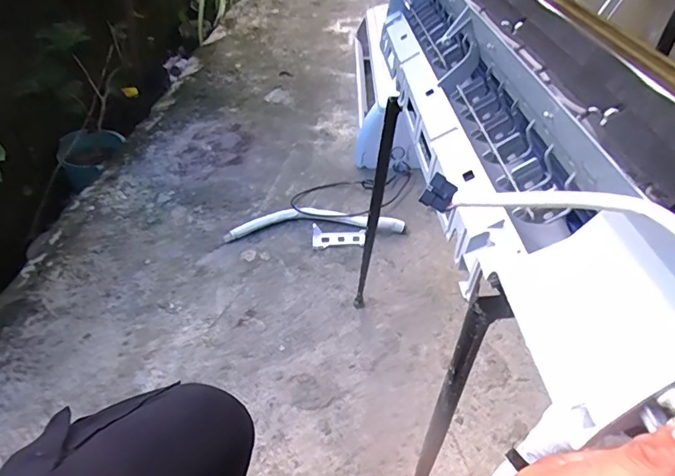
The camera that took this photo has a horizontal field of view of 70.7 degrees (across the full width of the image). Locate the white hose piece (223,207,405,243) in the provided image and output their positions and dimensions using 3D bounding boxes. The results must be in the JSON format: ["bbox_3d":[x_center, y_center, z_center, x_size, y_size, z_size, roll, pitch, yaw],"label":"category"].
[{"bbox_3d":[-0.062,-0.043,1.300,0.471,0.033,0.099,-2,42,-4],"label":"white hose piece"}]

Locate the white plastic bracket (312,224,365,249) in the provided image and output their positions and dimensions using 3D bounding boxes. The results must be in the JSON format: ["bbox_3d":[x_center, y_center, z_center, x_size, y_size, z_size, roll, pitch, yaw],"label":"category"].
[{"bbox_3d":[0.004,-0.005,1.262,0.139,0.019,0.073,-1,42,-3],"label":"white plastic bracket"}]

